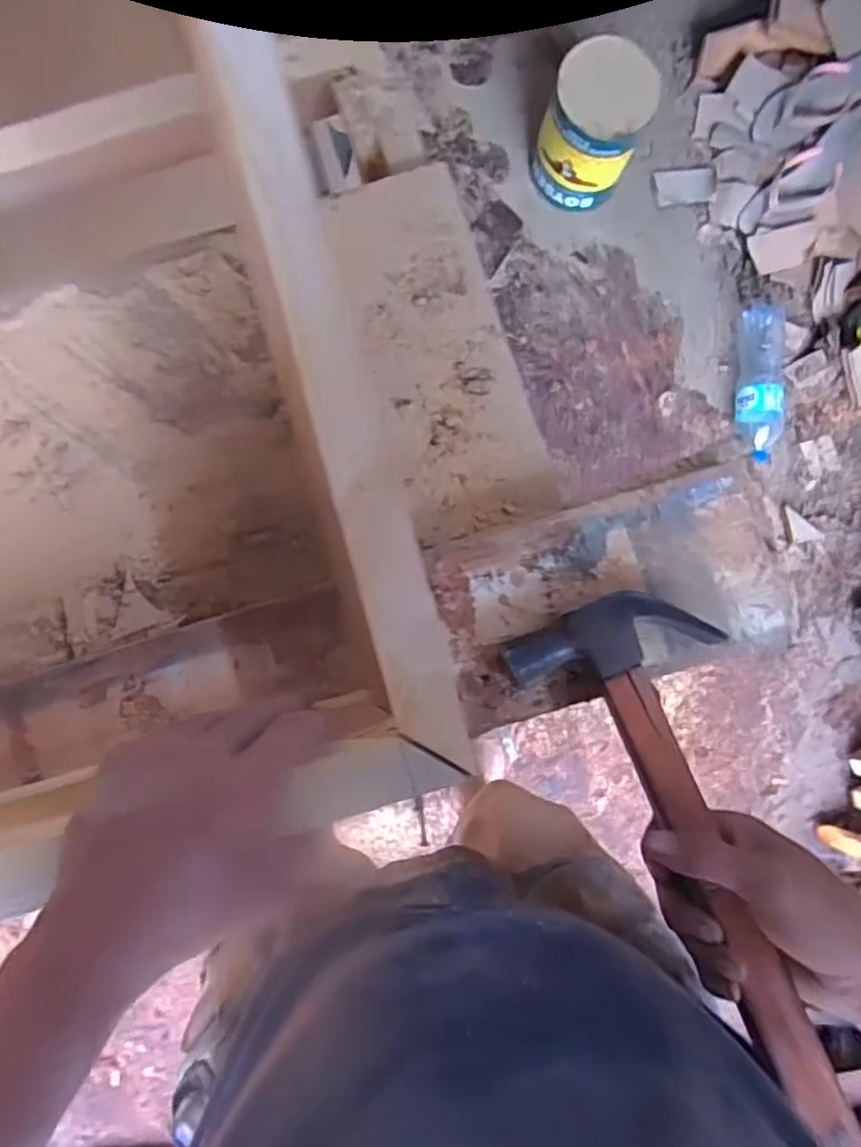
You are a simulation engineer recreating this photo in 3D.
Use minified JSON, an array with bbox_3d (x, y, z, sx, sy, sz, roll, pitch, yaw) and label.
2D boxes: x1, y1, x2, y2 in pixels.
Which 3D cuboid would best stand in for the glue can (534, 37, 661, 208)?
[{"bbox_3d":[0.267,-0.736,1.155,0.155,0.221,0.160,0,88,-3],"label":"glue can"}]

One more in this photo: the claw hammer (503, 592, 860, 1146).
[{"bbox_3d":[0.151,0.159,0.371,0.111,0.030,0.307,-21,75,-2],"label":"claw hammer"}]

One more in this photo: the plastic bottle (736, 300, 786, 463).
[{"bbox_3d":[0.599,-0.349,1.225,0.097,0.071,0.298,5,87,-1],"label":"plastic bottle"}]

